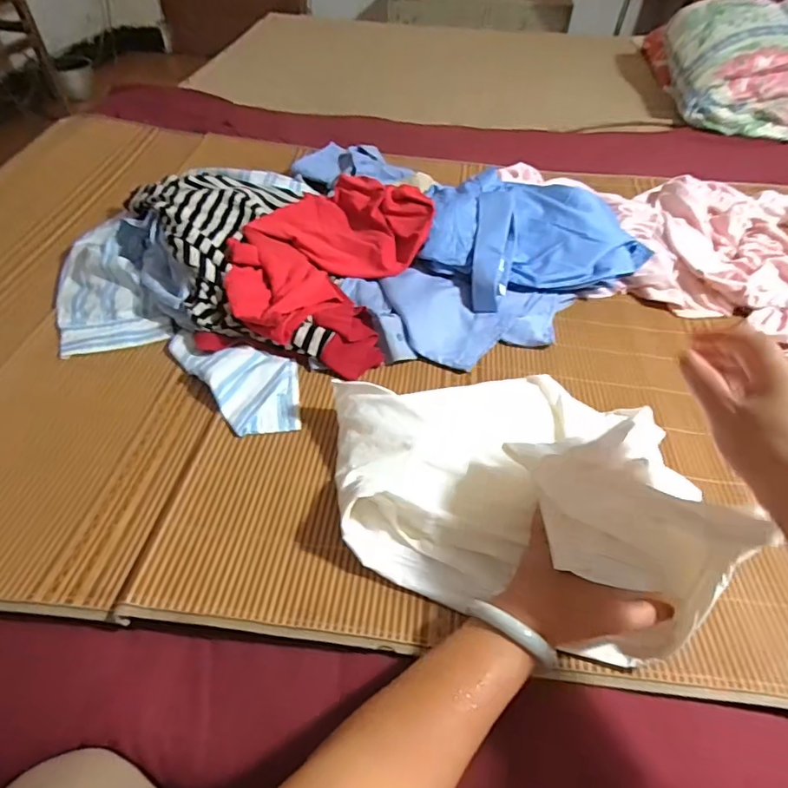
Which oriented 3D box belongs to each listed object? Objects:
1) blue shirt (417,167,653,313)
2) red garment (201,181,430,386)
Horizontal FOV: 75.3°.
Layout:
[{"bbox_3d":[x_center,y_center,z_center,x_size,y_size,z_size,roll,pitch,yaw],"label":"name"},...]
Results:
[{"bbox_3d":[0.208,-0.253,0.800,0.355,0.100,0.218,-14,49,-15],"label":"blue shirt"},{"bbox_3d":[-0.091,-0.189,0.727,0.256,0.098,0.338,10,47,4],"label":"red garment"}]

